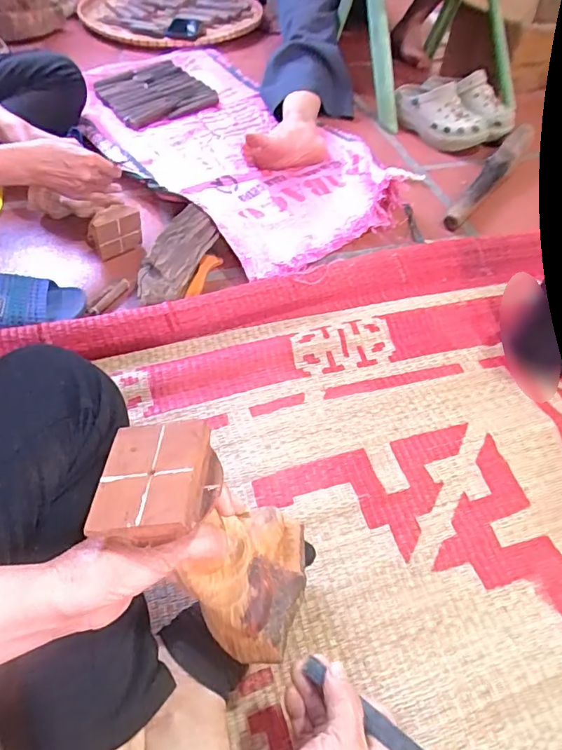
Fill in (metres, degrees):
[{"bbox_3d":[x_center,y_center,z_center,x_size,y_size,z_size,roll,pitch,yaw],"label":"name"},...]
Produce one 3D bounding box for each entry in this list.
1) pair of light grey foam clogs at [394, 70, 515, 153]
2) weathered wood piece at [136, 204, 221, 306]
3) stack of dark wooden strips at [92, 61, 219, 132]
[{"bbox_3d":[0.356,-0.543,1.025,0.245,0.099,0.132,15,52,9],"label":"pair of light grey foam clogs"},{"bbox_3d":[-0.149,-0.169,0.722,0.066,0.055,0.182,13,52,7],"label":"weathered wood piece"},{"bbox_3d":[-0.277,-0.625,1.094,0.216,0.029,0.226,-35,61,-27],"label":"stack of dark wooden strips"}]

